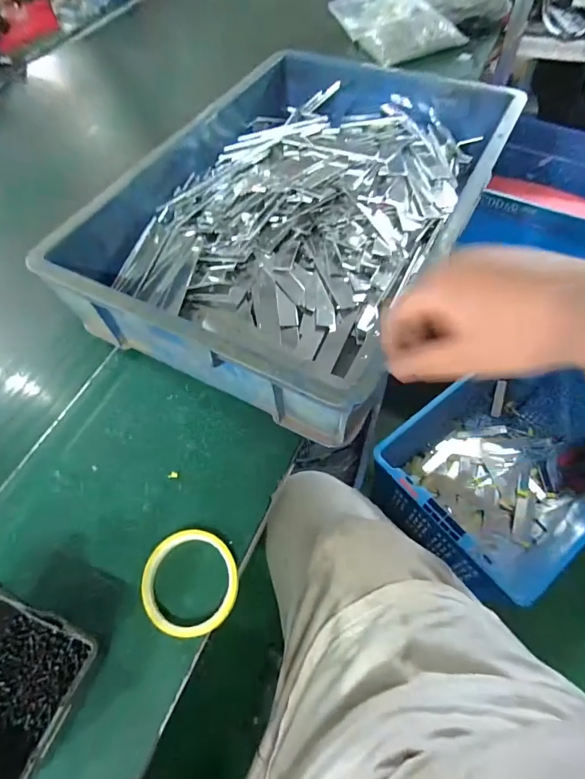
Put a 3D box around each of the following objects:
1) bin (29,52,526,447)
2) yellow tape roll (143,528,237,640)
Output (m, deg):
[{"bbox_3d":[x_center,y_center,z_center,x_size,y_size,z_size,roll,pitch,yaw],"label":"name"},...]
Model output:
[{"bbox_3d":[0.028,-0.268,0.592,0.406,0.134,0.630,24,64,18],"label":"bin"},{"bbox_3d":[-0.097,0.183,0.393,0.089,0.010,0.093,-2,59,4],"label":"yellow tape roll"}]

